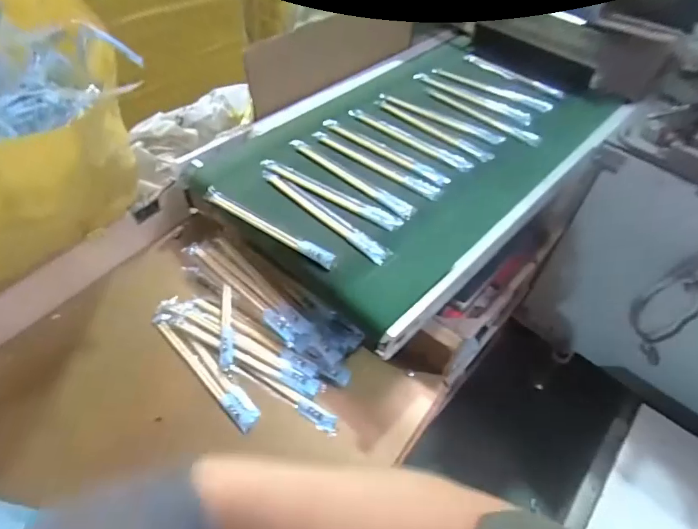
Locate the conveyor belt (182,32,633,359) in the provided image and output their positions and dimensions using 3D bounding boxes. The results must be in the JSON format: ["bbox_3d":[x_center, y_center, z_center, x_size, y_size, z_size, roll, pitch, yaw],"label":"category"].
[{"bbox_3d":[0.124,-0.188,0.761,0.414,0.089,0.676,37,58,25],"label":"conveyor belt"}]

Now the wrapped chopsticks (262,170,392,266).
[{"bbox_3d":[-0.036,-0.070,0.601,0.224,0.007,0.030,37,58,25],"label":"wrapped chopsticks"}]

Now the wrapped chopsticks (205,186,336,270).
[{"bbox_3d":[-0.109,-0.056,0.587,0.224,0.008,0.018,31,56,21],"label":"wrapped chopsticks"}]

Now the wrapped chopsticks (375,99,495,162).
[{"bbox_3d":[0.138,-0.226,0.746,0.228,0.007,0.030,38,58,25],"label":"wrapped chopsticks"}]

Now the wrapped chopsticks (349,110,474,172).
[{"bbox_3d":[0.096,-0.203,0.725,0.222,0.011,0.026,33,56,22],"label":"wrapped chopsticks"}]

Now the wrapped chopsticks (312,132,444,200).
[{"bbox_3d":[0.040,-0.153,0.680,0.224,0.009,0.028,29,55,19],"label":"wrapped chopsticks"}]

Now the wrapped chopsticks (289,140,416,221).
[{"bbox_3d":[0.000,-0.130,0.653,0.229,0.009,0.029,37,58,25],"label":"wrapped chopsticks"}]

